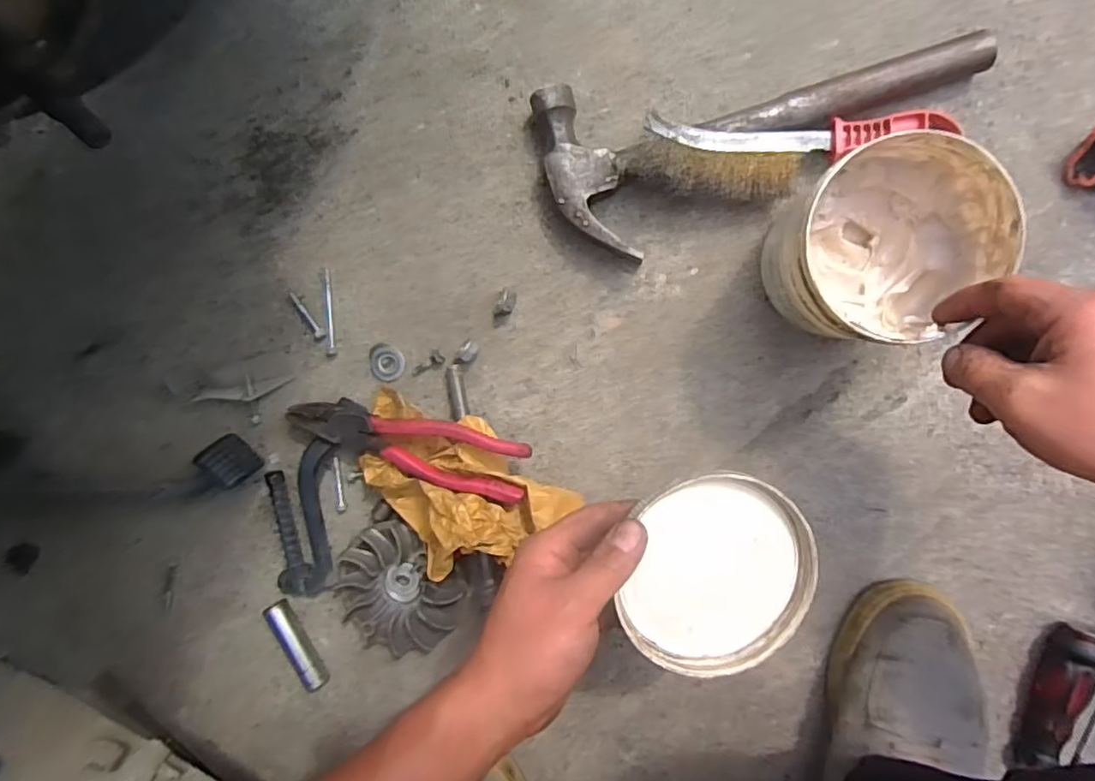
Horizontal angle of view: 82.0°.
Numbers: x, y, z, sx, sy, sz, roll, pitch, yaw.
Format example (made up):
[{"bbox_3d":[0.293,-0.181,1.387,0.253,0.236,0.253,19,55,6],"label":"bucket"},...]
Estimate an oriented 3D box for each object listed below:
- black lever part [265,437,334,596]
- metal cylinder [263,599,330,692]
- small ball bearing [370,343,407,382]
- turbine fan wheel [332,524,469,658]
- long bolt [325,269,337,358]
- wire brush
[{"bbox_3d":[-0.206,0.108,0.534,0.053,0.030,0.136,3,97,6],"label":"black lever part"},{"bbox_3d":[-0.219,0.223,0.552,0.021,0.021,0.083,-30,93,8],"label":"metal cylinder"},{"bbox_3d":[-0.135,-0.023,0.531,0.030,0.004,0.030,1,97,6],"label":"small ball bearing"},{"bbox_3d":[-0.125,0.167,0.529,0.100,0.021,0.108,1,97,6],"label":"turbine fan wheel"},{"bbox_3d":[-0.183,-0.065,0.531,0.009,0.004,0.073,1,97,6],"label":"long bolt"},{"bbox_3d":[0.169,-0.178,0.467,0.226,0.044,0.070,0,96,6],"label":"wire brush"}]

